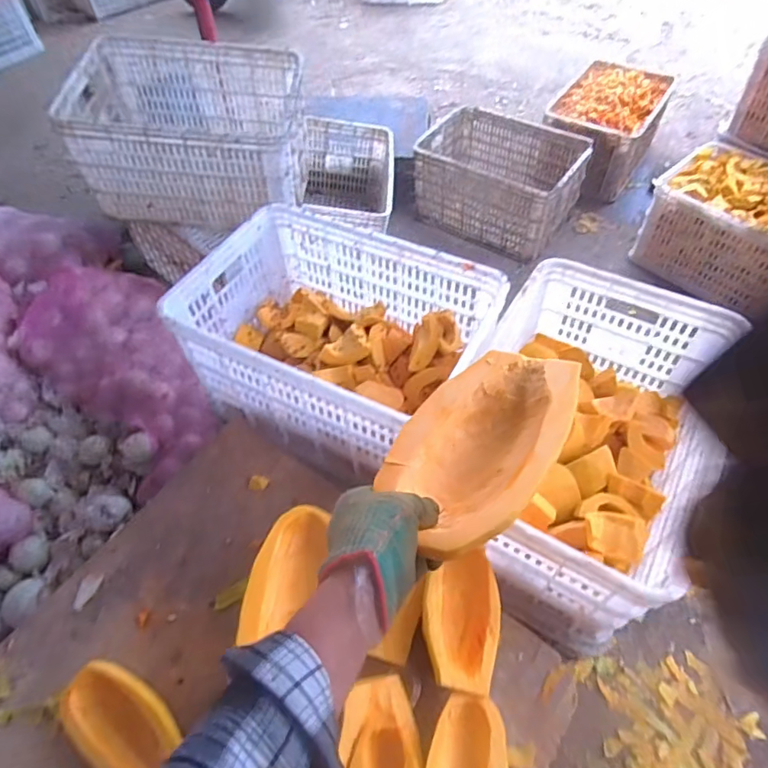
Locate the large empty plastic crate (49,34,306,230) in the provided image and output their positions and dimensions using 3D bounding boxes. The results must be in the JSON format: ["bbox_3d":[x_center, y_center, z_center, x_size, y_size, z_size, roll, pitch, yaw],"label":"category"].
[{"bbox_3d":[-0.478,-0.645,1.316,0.536,0.257,0.429,-1,54,2],"label":"large empty plastic crate"}]

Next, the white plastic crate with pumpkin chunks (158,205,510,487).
[{"bbox_3d":[-0.082,-0.070,0.956,0.514,0.251,0.362,24,59,19],"label":"white plastic crate with pumpkin chunks"}]

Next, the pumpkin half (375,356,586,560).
[{"bbox_3d":[0.083,0.051,0.444,0.118,0.049,0.214,28,60,21],"label":"pumpkin half"}]

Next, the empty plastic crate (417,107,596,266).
[{"bbox_3d":[0.388,-0.698,1.784,0.540,0.261,0.397,25,59,19],"label":"empty plastic crate"}]

